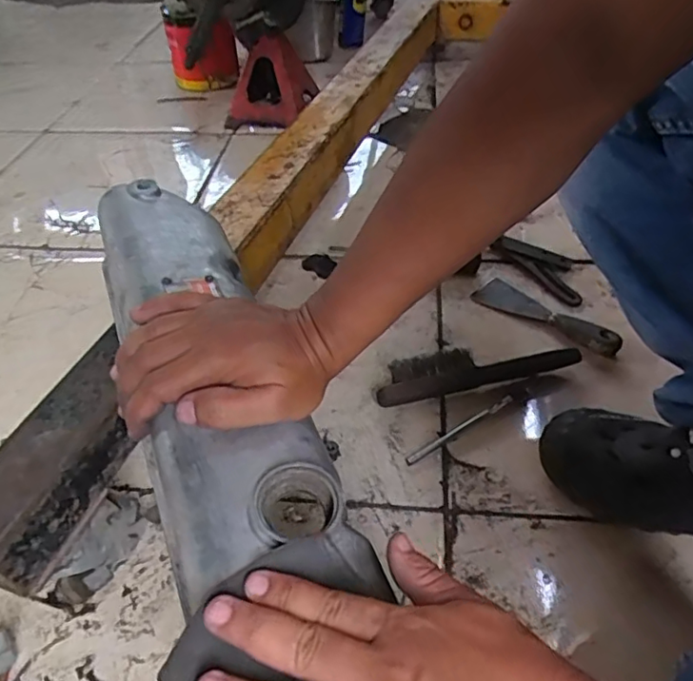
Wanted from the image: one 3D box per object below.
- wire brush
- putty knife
[{"bbox_3d":[0.149,0.034,0.661,0.236,0.036,0.043,-8,44,-9],"label":"wire brush"},{"bbox_3d":[0.251,-0.034,0.726,0.189,0.028,0.043,32,52,30],"label":"putty knife"}]

